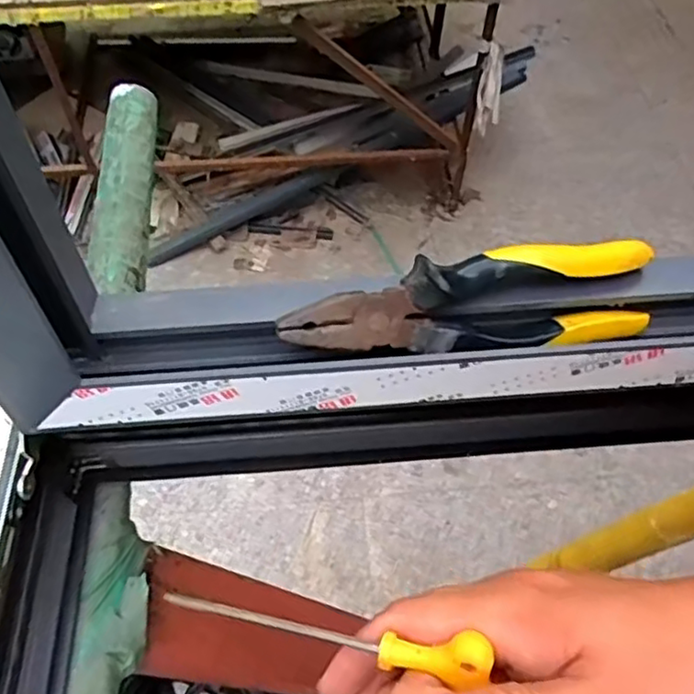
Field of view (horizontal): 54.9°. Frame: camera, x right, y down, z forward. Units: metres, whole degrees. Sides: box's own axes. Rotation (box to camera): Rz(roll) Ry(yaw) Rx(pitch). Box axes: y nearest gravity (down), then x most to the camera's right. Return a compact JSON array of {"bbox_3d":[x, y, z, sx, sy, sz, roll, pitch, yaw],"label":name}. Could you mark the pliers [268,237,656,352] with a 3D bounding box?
[{"bbox_3d":[0.063,-0.021,0.349,0.195,0.056,0.021,-10,11,-6],"label":"pliers"}]

